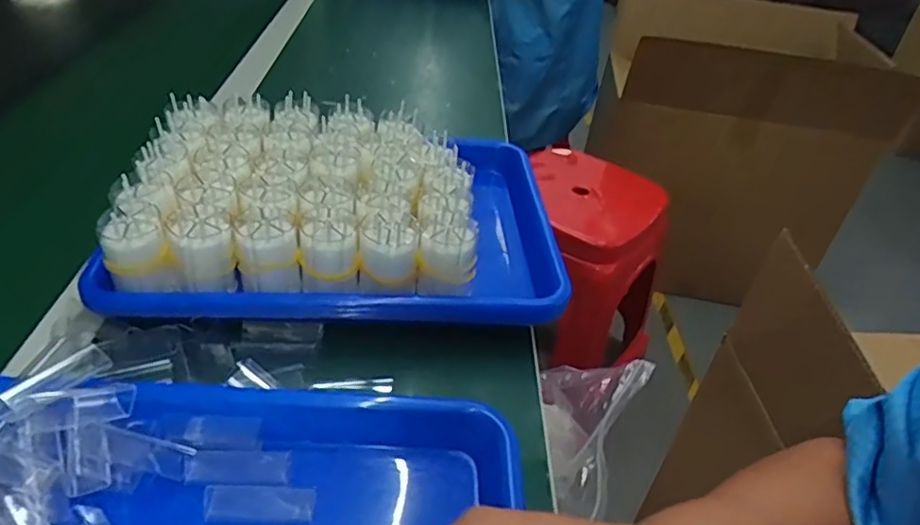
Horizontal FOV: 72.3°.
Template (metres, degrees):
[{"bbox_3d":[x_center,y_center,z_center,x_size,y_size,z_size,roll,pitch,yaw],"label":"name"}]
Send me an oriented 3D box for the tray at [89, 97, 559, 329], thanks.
[{"bbox_3d":[-0.089,-0.049,0.501,0.320,0.071,0.236,2,37,-8],"label":"tray"}]

